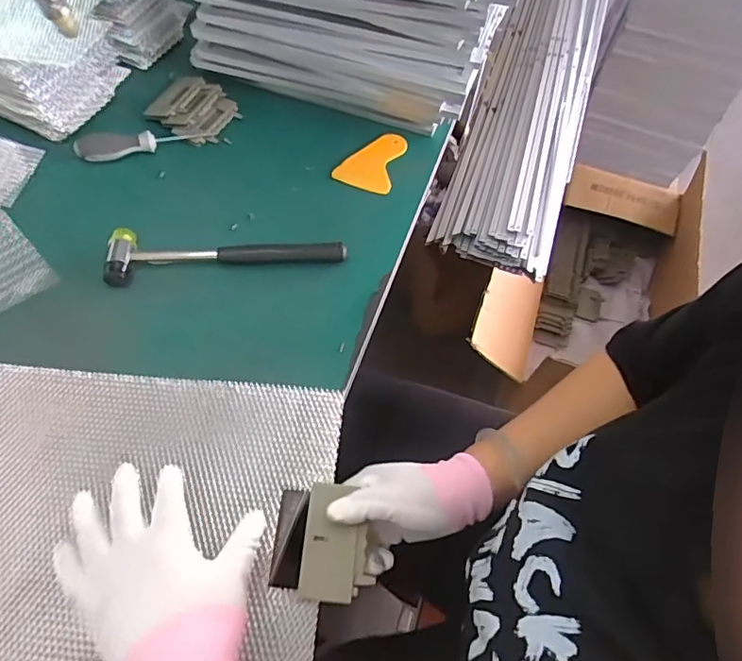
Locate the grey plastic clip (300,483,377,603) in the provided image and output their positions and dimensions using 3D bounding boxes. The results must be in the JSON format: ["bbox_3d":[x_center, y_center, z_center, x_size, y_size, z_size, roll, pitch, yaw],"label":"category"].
[{"bbox_3d":[-0.025,0.167,0.420,0.053,0.009,0.083,5,60,0],"label":"grey plastic clip"}]

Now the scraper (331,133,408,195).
[{"bbox_3d":[0.002,-0.210,0.652,0.068,0.010,0.093,22,63,2],"label":"scraper"}]

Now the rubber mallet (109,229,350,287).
[{"bbox_3d":[-0.149,-0.083,0.558,0.240,0.027,0.054,-5,60,-5],"label":"rubber mallet"}]

